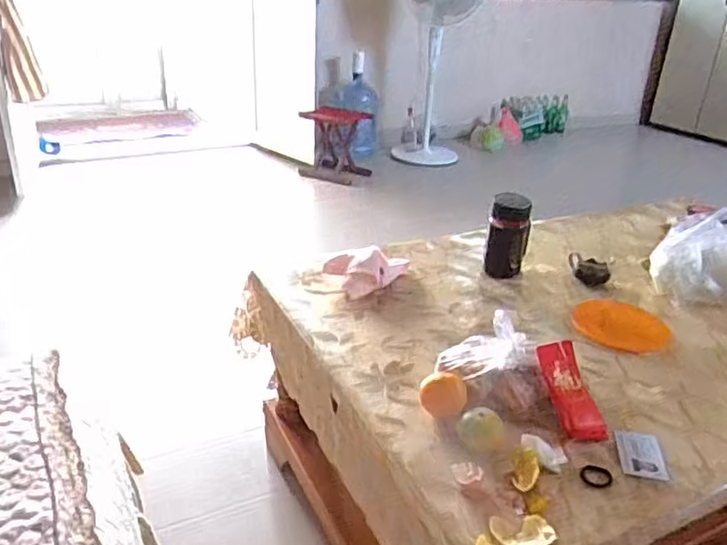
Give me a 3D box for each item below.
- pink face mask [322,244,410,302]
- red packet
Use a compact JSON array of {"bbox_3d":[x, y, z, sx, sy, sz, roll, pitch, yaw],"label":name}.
[{"bbox_3d":[0.024,-0.009,1.202,0.170,0.064,0.095,-14,31,-31],"label":"pink face mask"},{"bbox_3d":[0.285,0.162,0.854,0.056,0.020,0.140,-6,61,-16],"label":"red packet"}]

